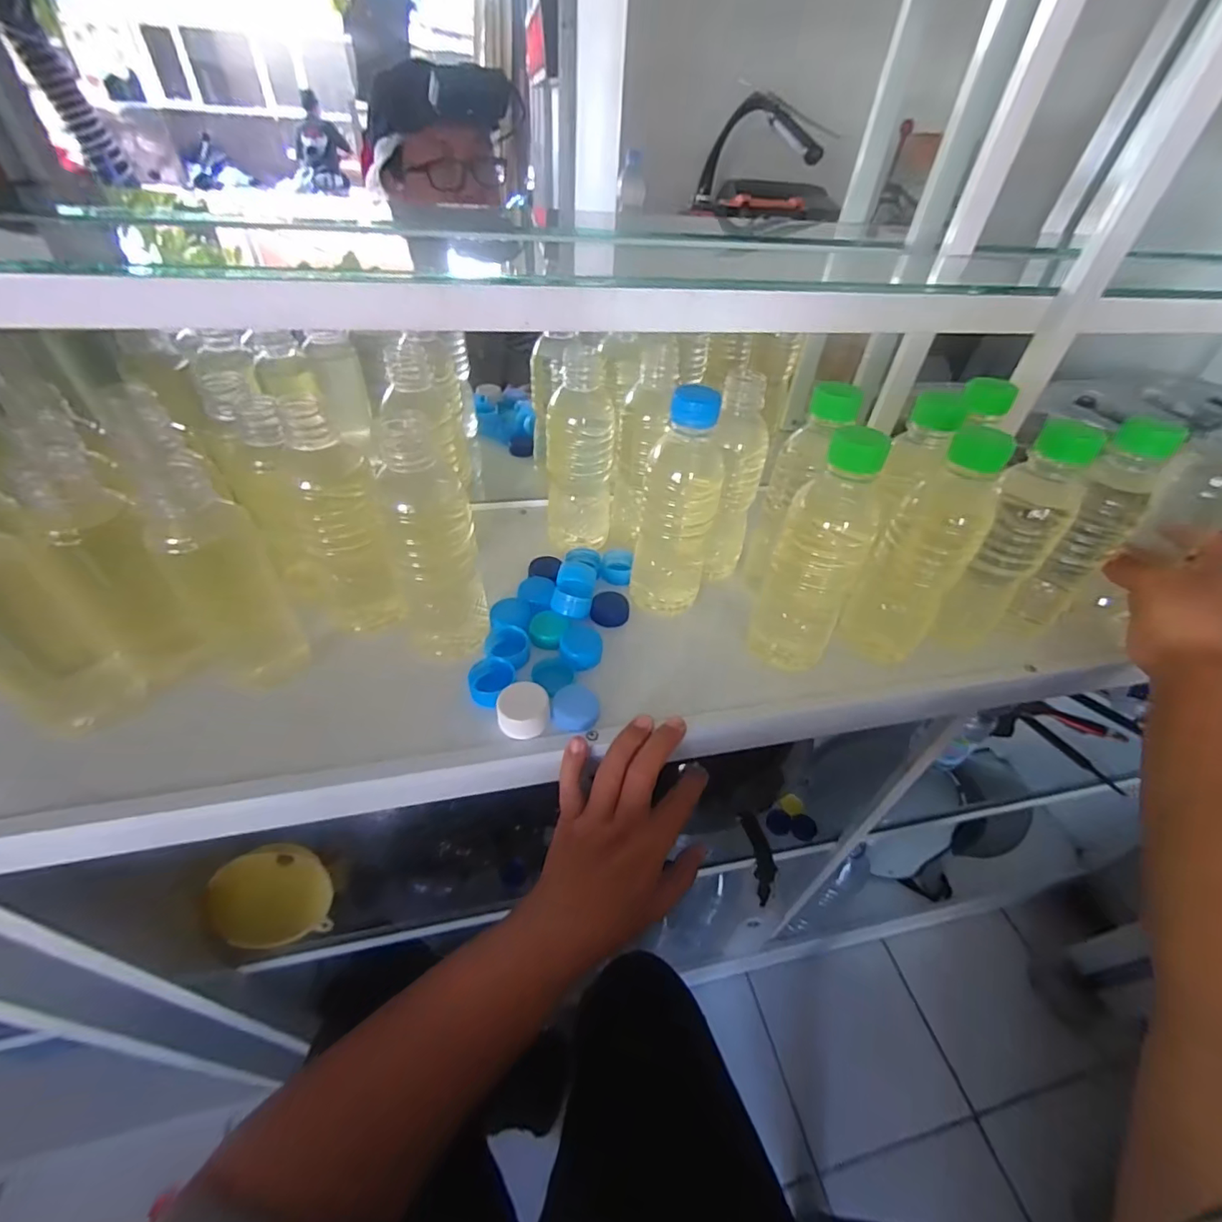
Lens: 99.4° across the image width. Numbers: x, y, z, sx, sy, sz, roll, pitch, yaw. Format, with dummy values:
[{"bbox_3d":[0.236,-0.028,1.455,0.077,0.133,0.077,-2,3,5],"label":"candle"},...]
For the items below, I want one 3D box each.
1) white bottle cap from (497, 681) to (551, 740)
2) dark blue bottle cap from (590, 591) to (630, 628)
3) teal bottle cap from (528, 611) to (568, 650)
[{"bbox_3d":[-0.056,0.065,0.334,0.033,0.022,0.031,2,43,-2],"label":"white bottle cap"},{"bbox_3d":[0.000,-0.002,0.422,0.030,0.013,0.030,2,43,-2],"label":"dark blue bottle cap"},{"bbox_3d":[-0.049,0.014,0.396,0.026,0.009,0.032,7,43,2],"label":"teal bottle cap"}]

